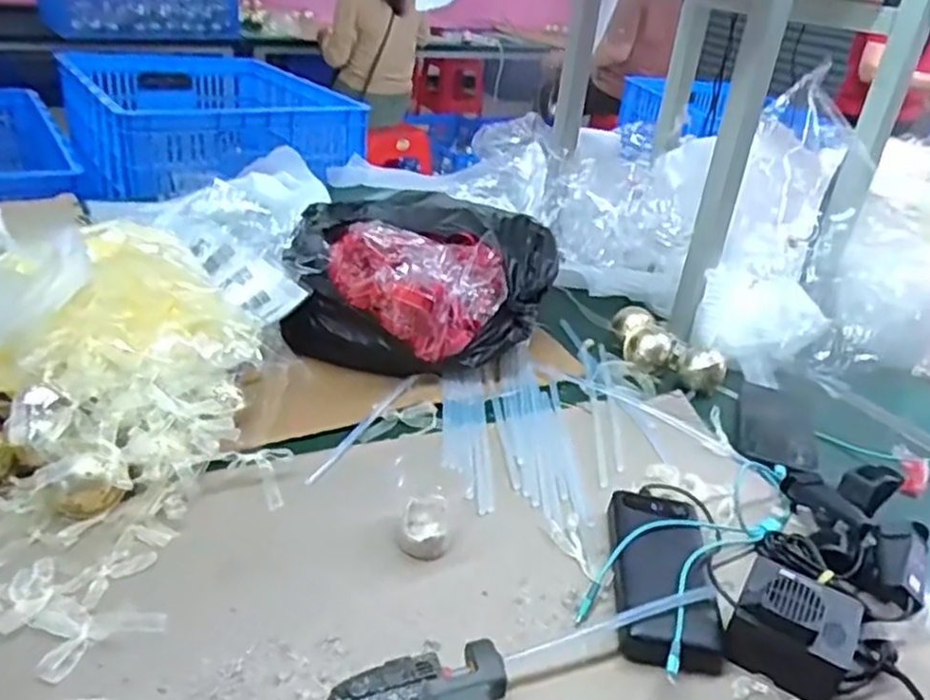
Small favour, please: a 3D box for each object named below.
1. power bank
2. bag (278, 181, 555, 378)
[{"bbox_3d":[0.153,0.177,0.566,0.076,0.032,0.167,8,30,3],"label":"power bank"},{"bbox_3d":[-0.052,-0.082,0.874,0.300,0.134,0.297,6,30,-1],"label":"bag"}]

